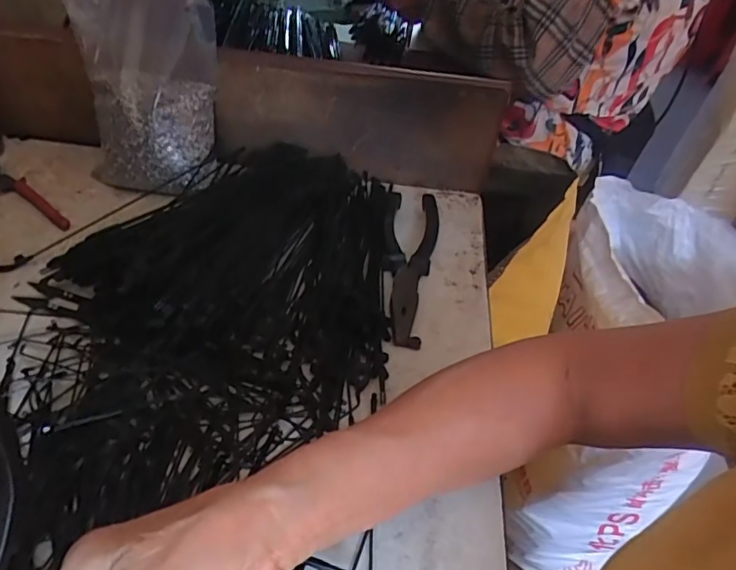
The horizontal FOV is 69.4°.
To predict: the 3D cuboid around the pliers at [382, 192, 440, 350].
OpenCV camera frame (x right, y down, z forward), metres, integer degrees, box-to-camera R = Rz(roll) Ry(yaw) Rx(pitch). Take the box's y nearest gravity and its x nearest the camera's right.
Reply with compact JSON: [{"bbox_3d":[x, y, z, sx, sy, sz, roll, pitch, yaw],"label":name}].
[{"bbox_3d":[0.038,-0.024,0.471,0.049,0.016,0.187,7,43,0],"label":"pliers"}]

